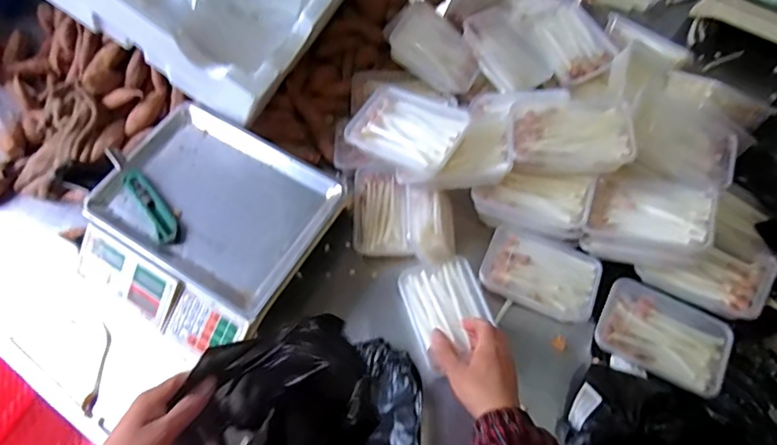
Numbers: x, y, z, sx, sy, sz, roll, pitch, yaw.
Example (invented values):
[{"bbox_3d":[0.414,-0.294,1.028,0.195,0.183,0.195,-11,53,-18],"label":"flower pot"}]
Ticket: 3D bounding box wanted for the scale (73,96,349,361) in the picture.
[{"bbox_3d":[-0.282,0.006,0.786,0.335,0.079,0.320,27,66,15],"label":"scale"}]

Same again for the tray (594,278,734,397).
[{"bbox_3d":[0.385,0.158,0.712,0.165,0.035,0.109,25,65,14],"label":"tray"}]

